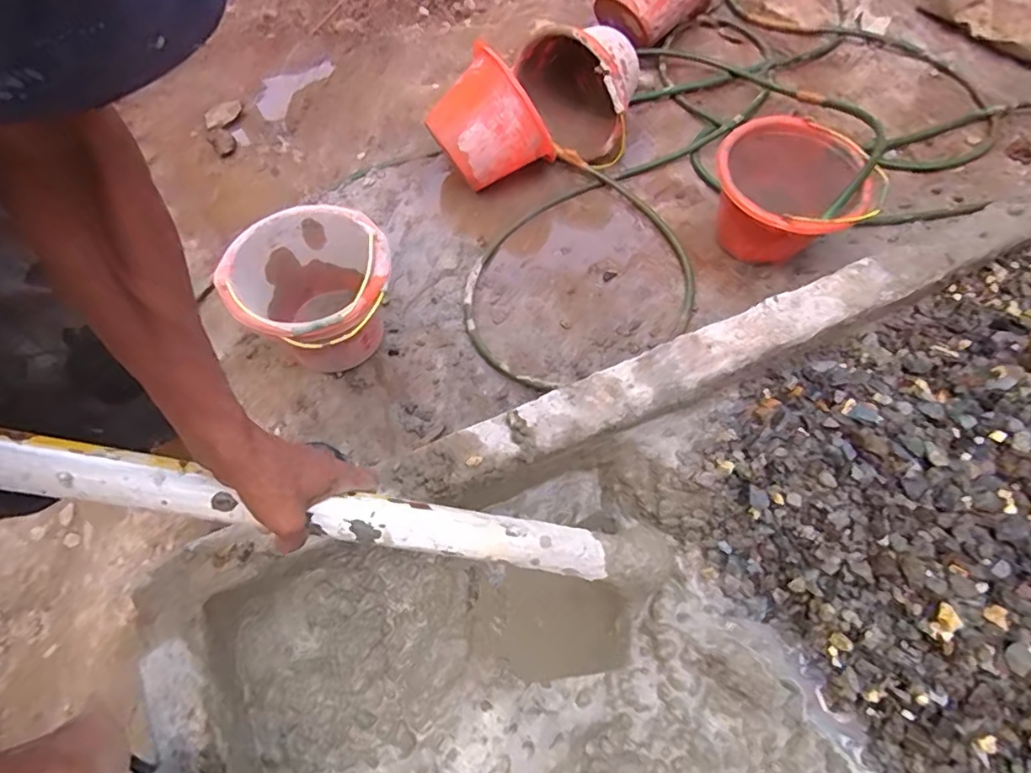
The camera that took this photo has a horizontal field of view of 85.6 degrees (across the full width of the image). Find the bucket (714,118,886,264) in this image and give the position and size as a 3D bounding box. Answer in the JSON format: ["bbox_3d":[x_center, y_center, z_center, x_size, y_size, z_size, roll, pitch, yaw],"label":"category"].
[{"bbox_3d":[0.542,-0.382,1.111,0.290,0.196,0.258,36,69,17],"label":"bucket"}]

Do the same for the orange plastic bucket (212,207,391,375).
[{"bbox_3d":[-0.337,-0.165,0.988,0.242,0.207,0.290,-14,64,-6],"label":"orange plastic bucket"}]

